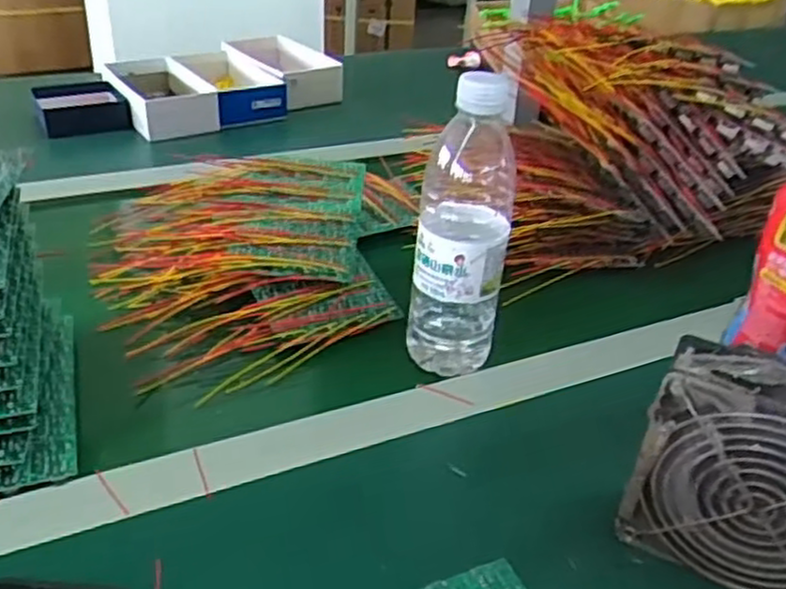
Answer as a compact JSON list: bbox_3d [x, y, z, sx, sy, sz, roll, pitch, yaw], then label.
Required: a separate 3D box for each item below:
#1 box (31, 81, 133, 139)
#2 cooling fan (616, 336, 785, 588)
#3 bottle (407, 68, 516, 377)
[{"bbox_3d":[-0.383,-0.229,0.925,0.103,0.036,0.095,-11,36,-22],"label":"box"},{"bbox_3d":[0.188,0.099,0.387,0.123,0.125,0.046,21,36,20],"label":"cooling fan"},{"bbox_3d":[0.050,-0.044,0.520,0.066,0.199,0.056,10,34,5],"label":"bottle"}]

